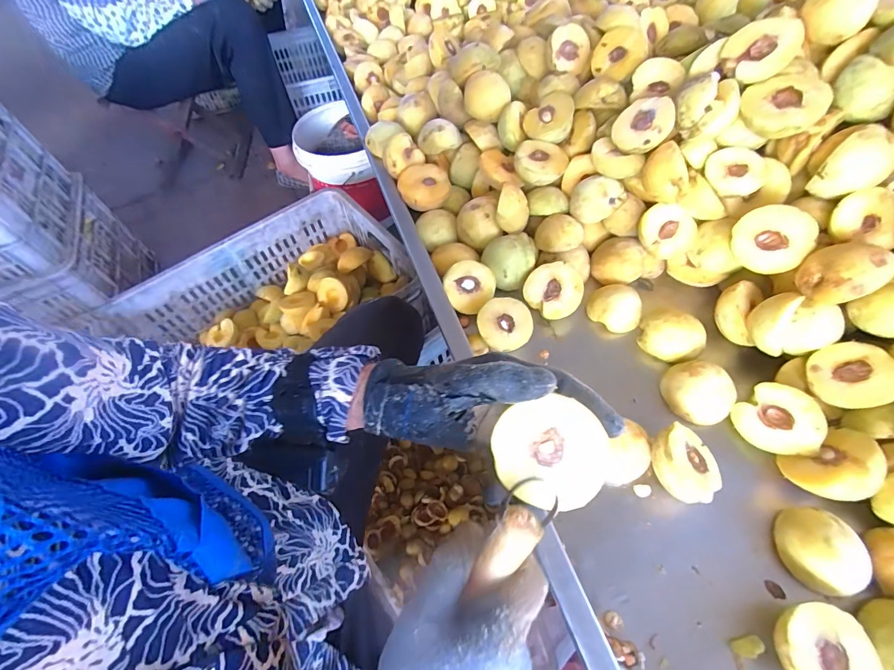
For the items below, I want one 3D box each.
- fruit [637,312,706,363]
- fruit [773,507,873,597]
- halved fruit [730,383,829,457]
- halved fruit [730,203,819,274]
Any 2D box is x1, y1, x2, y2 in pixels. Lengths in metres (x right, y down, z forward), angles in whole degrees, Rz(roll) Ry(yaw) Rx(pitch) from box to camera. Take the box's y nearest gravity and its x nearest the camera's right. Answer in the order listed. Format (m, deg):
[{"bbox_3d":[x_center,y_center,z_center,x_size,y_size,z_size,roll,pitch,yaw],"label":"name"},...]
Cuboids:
[{"bbox_3d":[0.254,0.008,0.460,0.064,0.054,0.050,14,60,13],"label":"fruit"},{"bbox_3d":[0.314,0.181,0.336,0.054,0.032,0.063,-37,62,-17],"label":"fruit"},{"bbox_3d":[0.325,0.084,0.390,0.033,0.063,0.064,17,27,-39],"label":"halved fruit"},{"bbox_3d":[0.345,-0.101,0.426,0.034,0.066,0.069,-11,33,-40],"label":"halved fruit"}]

